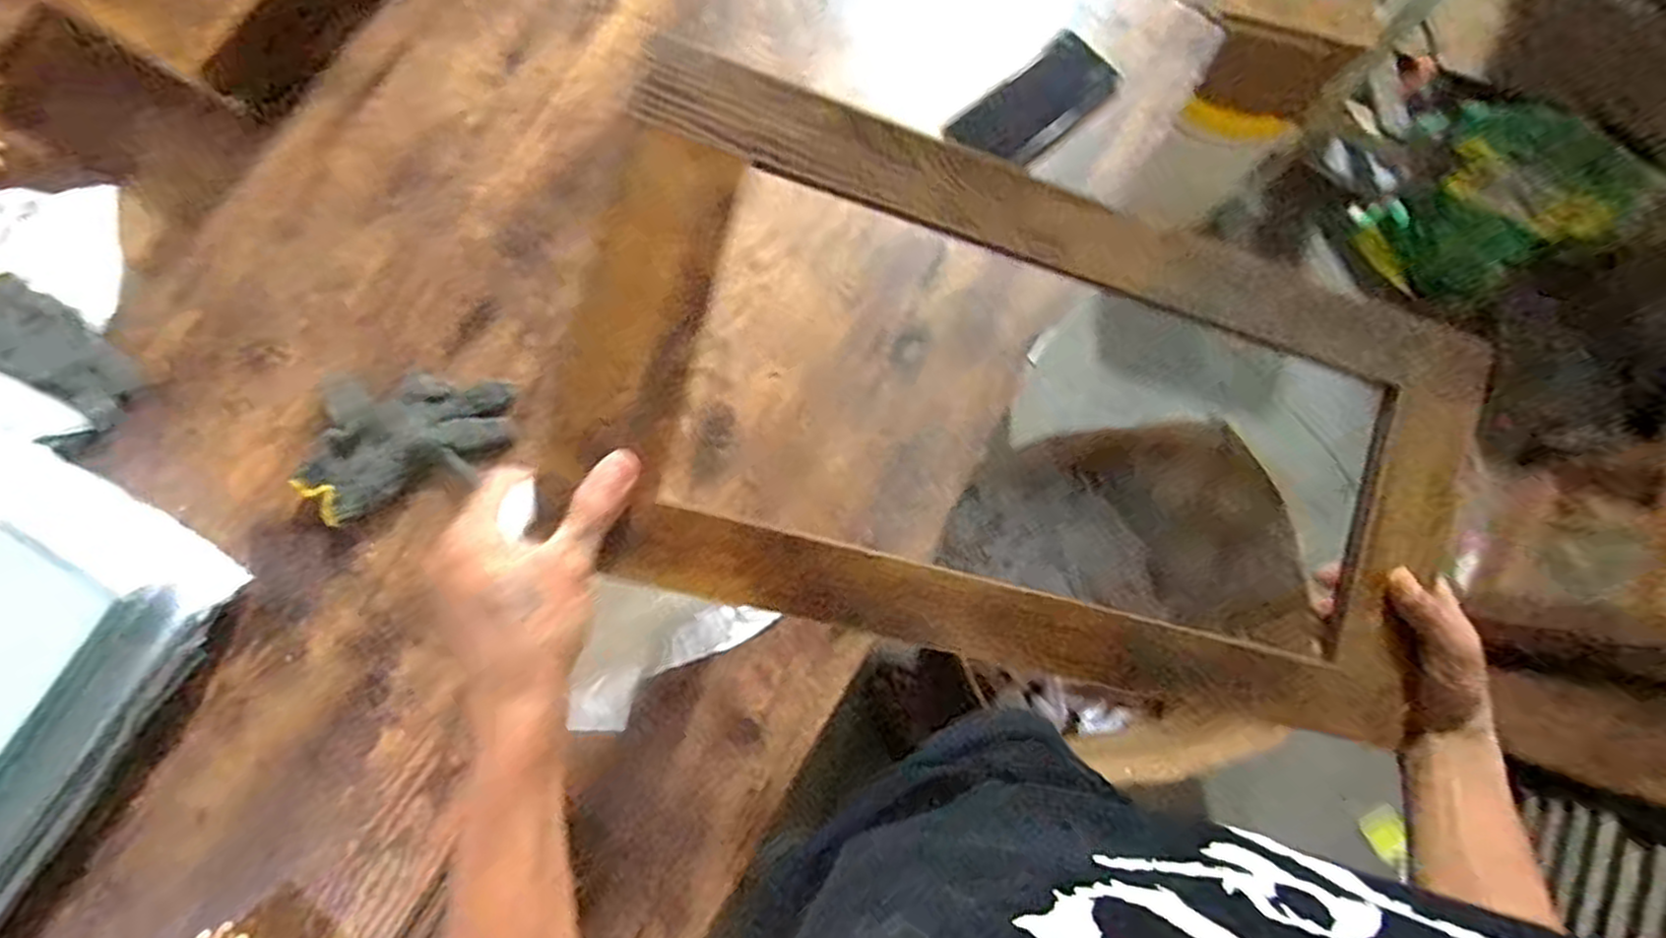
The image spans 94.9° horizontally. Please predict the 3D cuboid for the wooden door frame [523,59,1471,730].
[{"bbox_3d":[0.135,-0.018,0.446,0.575,0.018,0.265,14,89,-13],"label":"wooden door frame"}]

